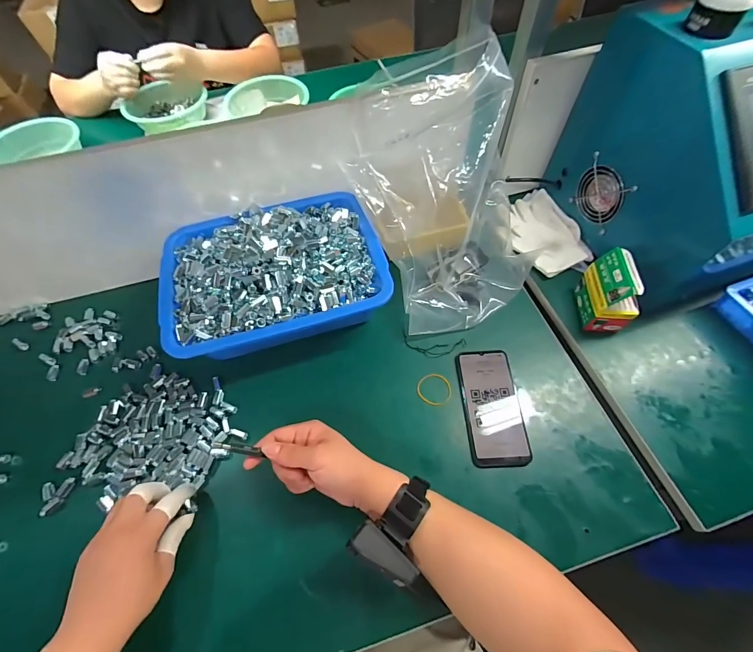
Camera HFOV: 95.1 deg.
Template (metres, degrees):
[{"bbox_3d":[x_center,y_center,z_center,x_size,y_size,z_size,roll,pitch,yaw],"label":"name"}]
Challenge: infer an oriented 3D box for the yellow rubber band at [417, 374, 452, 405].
[{"bbox_3d":[0.081,0.089,0.482,0.046,0.004,0.045,-3,63,5],"label":"yellow rubber band"}]

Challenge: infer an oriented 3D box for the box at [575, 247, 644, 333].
[{"bbox_3d":[0.334,-0.047,0.494,0.055,0.098,0.084,2,60,3],"label":"box"}]

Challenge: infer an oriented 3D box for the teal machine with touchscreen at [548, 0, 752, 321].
[{"bbox_3d":[0.484,-0.247,0.486,0.296,0.271,0.304,-18,61,-8],"label":"teal machine with touchscreen"}]

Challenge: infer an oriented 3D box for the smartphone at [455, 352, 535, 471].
[{"bbox_3d":[0.154,0.103,0.459,0.075,0.010,0.157,-2,60,1],"label":"smartphone"}]

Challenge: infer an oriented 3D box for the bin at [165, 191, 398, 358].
[{"bbox_3d":[-0.146,-0.070,0.512,0.305,0.134,0.236,-17,61,-8],"label":"bin"}]

